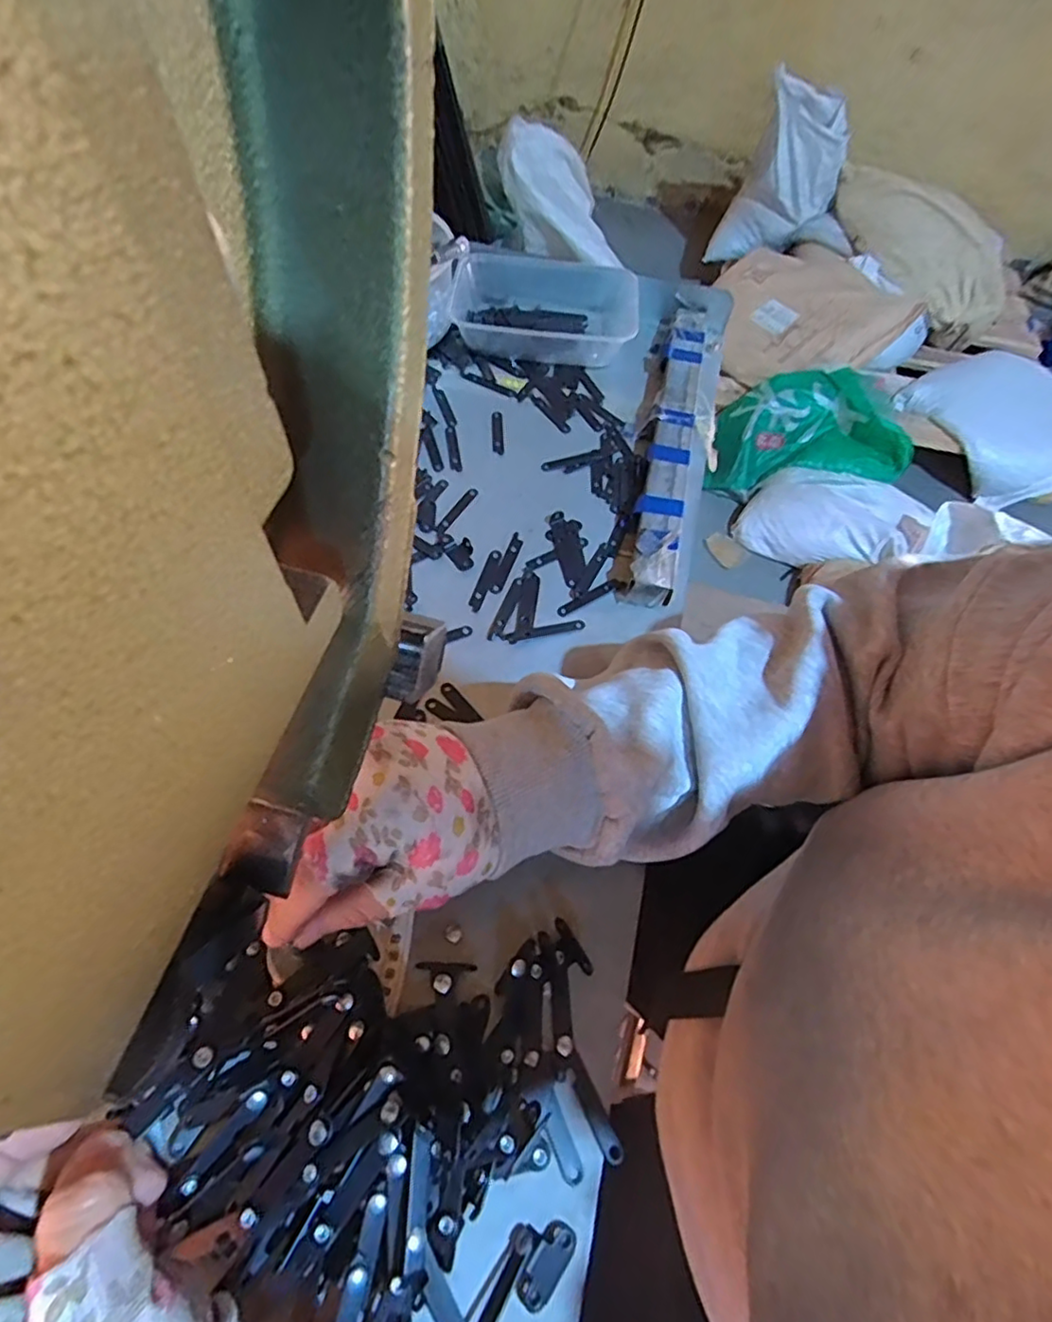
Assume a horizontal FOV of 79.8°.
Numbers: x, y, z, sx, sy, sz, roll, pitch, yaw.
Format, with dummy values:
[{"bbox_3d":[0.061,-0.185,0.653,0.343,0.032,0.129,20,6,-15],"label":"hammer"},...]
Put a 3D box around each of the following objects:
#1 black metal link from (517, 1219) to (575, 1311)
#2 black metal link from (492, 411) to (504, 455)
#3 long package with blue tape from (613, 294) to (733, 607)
[{"bbox_3d":[0.008,0.243,0.252,0.013,0.005,0.029,35,63,17],"label":"black metal link"},{"bbox_3d":[-0.023,-0.188,0.511,0.009,0.004,0.052,-2,59,-4],"label":"black metal link"},{"bbox_3d":[0.118,-0.193,0.508,0.061,0.027,0.357,15,59,6],"label":"long package with blue tape"}]

